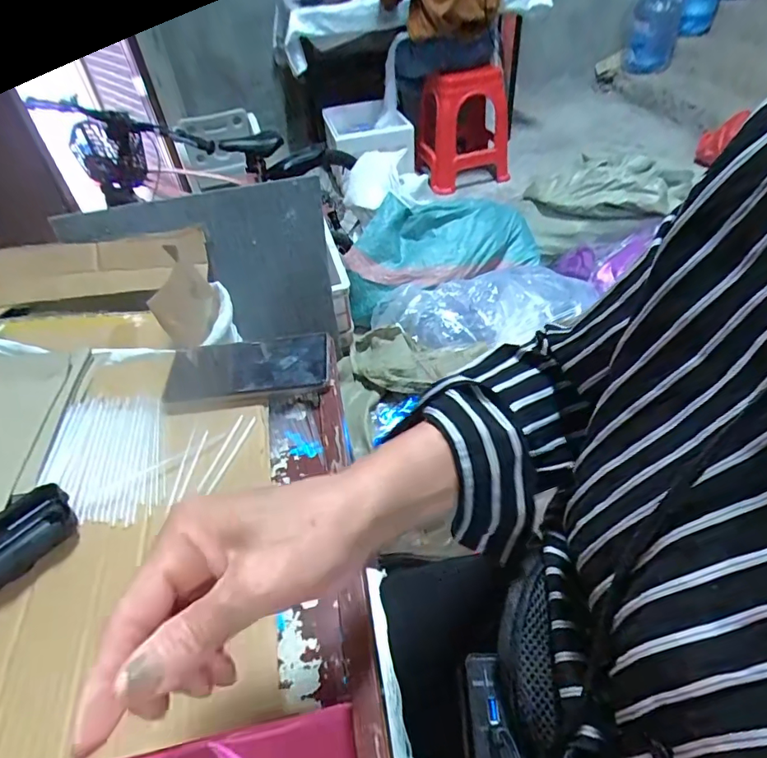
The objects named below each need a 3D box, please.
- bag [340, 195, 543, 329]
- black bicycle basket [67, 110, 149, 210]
[{"bbox_3d":[0.192,-0.421,1.631,0.667,0.237,0.340,-16,46,-10],"label":"bag"},{"bbox_3d":[-0.767,-0.629,1.393,0.176,0.214,0.131,-30,50,-23],"label":"black bicycle basket"}]

